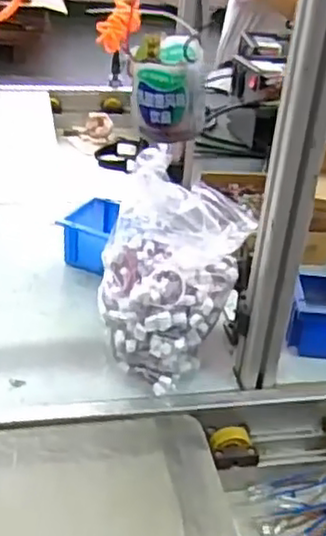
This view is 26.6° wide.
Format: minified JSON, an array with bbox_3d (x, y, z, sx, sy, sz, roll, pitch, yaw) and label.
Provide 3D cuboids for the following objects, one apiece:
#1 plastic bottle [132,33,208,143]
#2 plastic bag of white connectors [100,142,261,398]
[{"bbox_3d":[0.004,-0.150,0.579,0.063,0.072,0.062,6,31,2],"label":"plastic bottle"},{"bbox_3d":[0.007,0.013,0.800,0.161,0.213,0.163,6,31,1],"label":"plastic bag of white connectors"}]

